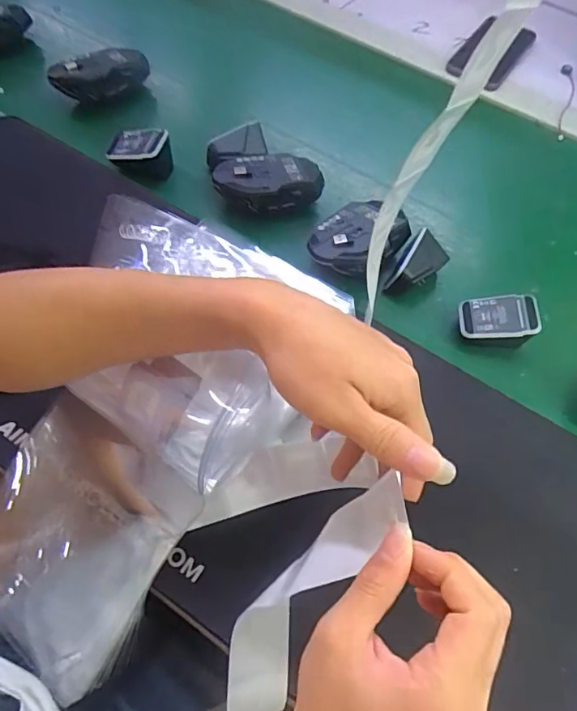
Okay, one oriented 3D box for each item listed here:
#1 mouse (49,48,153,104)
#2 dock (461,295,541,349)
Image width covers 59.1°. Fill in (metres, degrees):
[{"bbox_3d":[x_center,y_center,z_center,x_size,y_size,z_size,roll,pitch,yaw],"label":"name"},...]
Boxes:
[{"bbox_3d":[-0.253,-0.381,0.687,0.126,0.043,0.075,-16,64,-11],"label":"mouse"},{"bbox_3d":[0.200,-0.032,0.494,0.065,0.048,0.044,8,62,2],"label":"dock"}]

